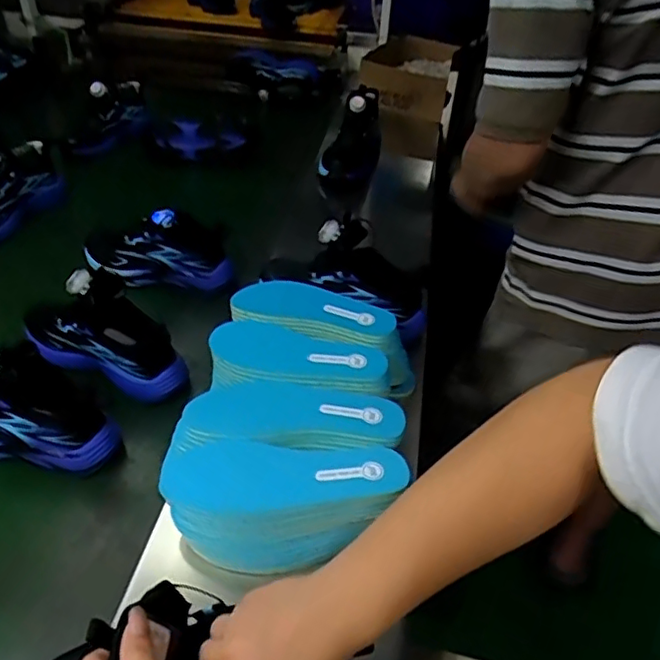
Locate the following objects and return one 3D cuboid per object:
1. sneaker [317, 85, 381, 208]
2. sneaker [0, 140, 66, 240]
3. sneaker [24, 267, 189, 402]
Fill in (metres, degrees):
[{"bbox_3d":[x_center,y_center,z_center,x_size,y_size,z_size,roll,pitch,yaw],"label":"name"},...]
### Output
[{"bbox_3d":[0.043,-0.334,1.065,0.093,0.096,0.220,16,85,13],"label":"sneaker"},{"bbox_3d":[-0.493,-0.212,0.898,0.084,0.098,0.207,14,45,1],"label":"sneaker"},{"bbox_3d":[-0.264,-0.006,0.681,0.206,0.113,0.070,26,47,13],"label":"sneaker"}]

